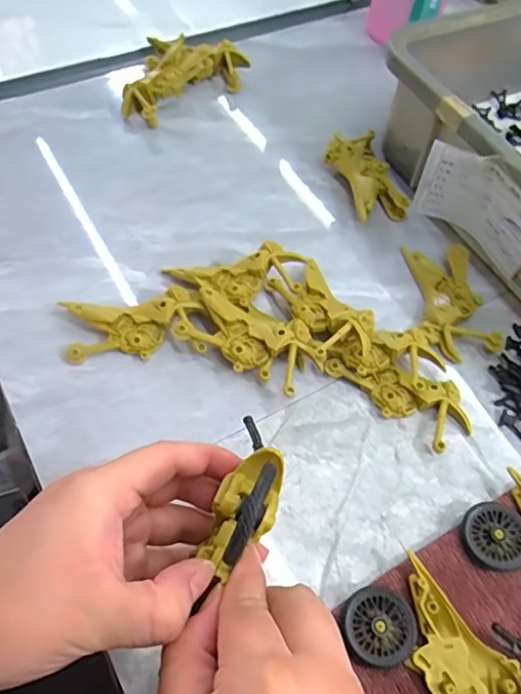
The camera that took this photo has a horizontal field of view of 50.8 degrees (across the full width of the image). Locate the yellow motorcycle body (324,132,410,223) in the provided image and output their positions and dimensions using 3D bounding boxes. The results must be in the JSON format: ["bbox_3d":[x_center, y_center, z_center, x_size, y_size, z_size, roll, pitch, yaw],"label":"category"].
[{"bbox_3d":[0.090,-0.148,0.473,0.050,0.027,0.090,-13,59,-11],"label":"yellow motorcycle body"}]

